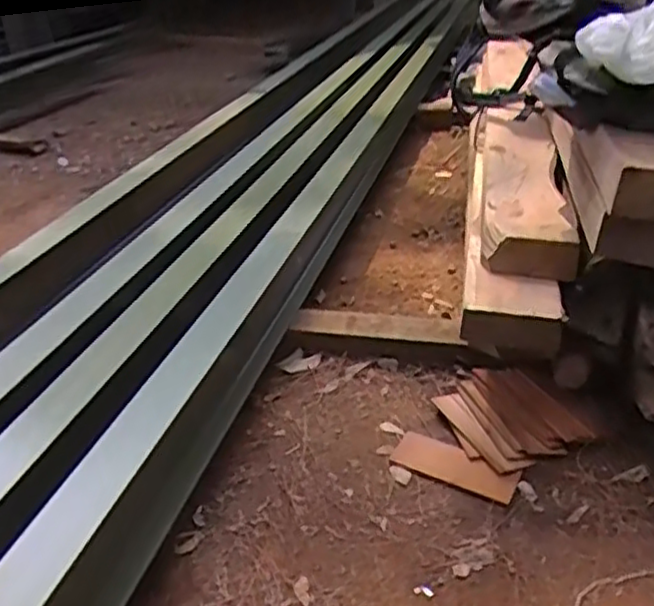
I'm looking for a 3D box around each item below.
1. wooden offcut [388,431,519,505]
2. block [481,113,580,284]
[{"bbox_3d":[0.212,0.266,1.180,0.206,0.012,0.078,18,36,28],"label":"wooden offcut"},{"bbox_3d":[0.407,-0.271,1.507,0.158,0.077,0.808,5,31,10],"label":"block"}]

